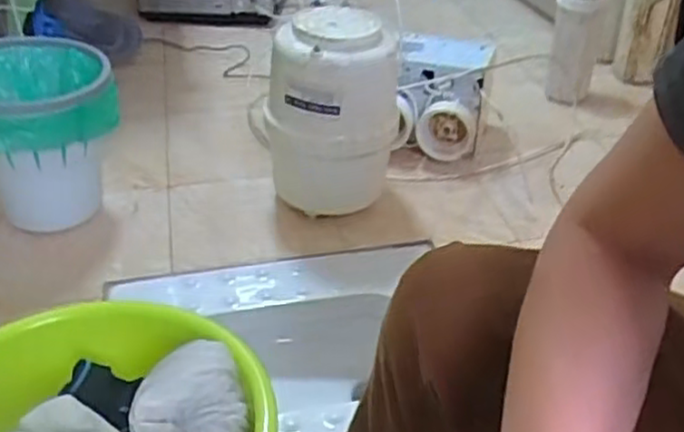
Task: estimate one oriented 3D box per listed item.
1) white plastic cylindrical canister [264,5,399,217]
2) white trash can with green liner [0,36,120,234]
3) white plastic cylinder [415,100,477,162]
[{"bbox_3d":[-0.012,-0.164,1.294,0.209,0.363,0.197,-1,36,0],"label":"white plastic cylindrical canister"},{"bbox_3d":[-0.505,-0.125,1.246,0.252,0.286,0.234,-10,37,-13],"label":"white trash can with green liner"},{"bbox_3d":[0.216,-0.174,1.498,0.119,0.121,0.066,5,36,8],"label":"white plastic cylinder"}]

